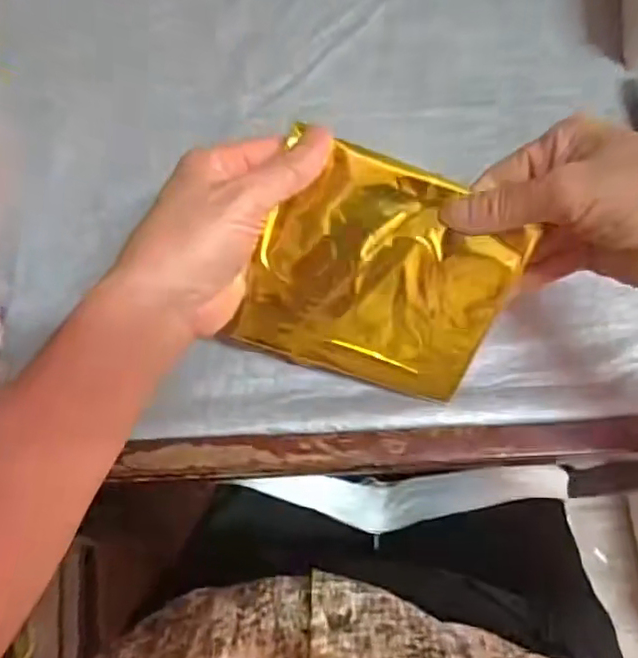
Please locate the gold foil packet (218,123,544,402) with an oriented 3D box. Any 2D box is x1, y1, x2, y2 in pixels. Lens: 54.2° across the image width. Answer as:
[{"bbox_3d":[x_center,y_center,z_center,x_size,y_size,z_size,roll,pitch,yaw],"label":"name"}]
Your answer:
[{"bbox_3d":[0.035,-0.028,0.349,0.134,0.010,0.122,20,104,-3],"label":"gold foil packet"}]

